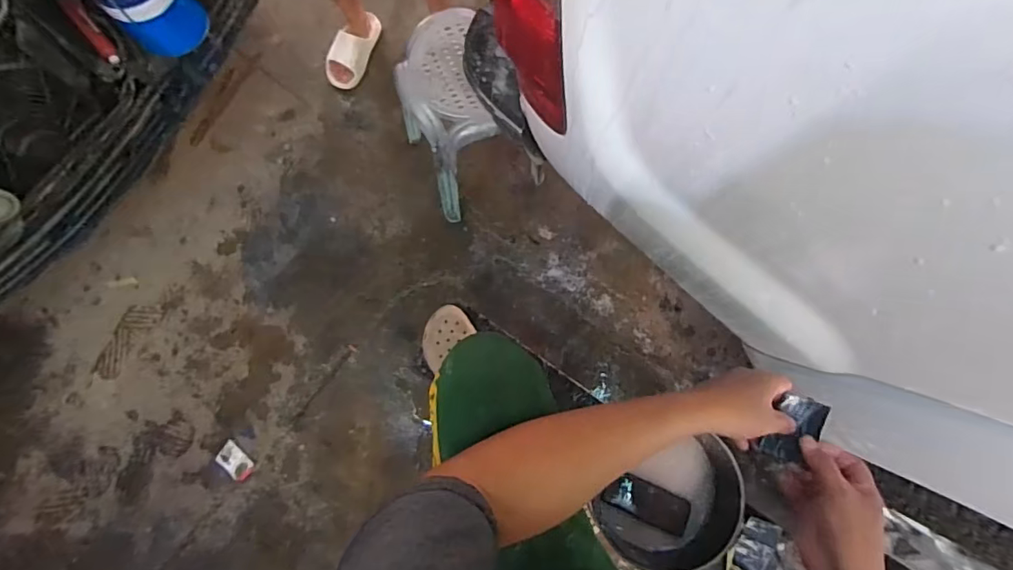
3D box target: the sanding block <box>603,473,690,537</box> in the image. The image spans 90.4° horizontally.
[{"bbox_3d":[0.234,0.360,0.835,0.142,0.021,0.060,26,78,-5],"label":"sanding block"}]

